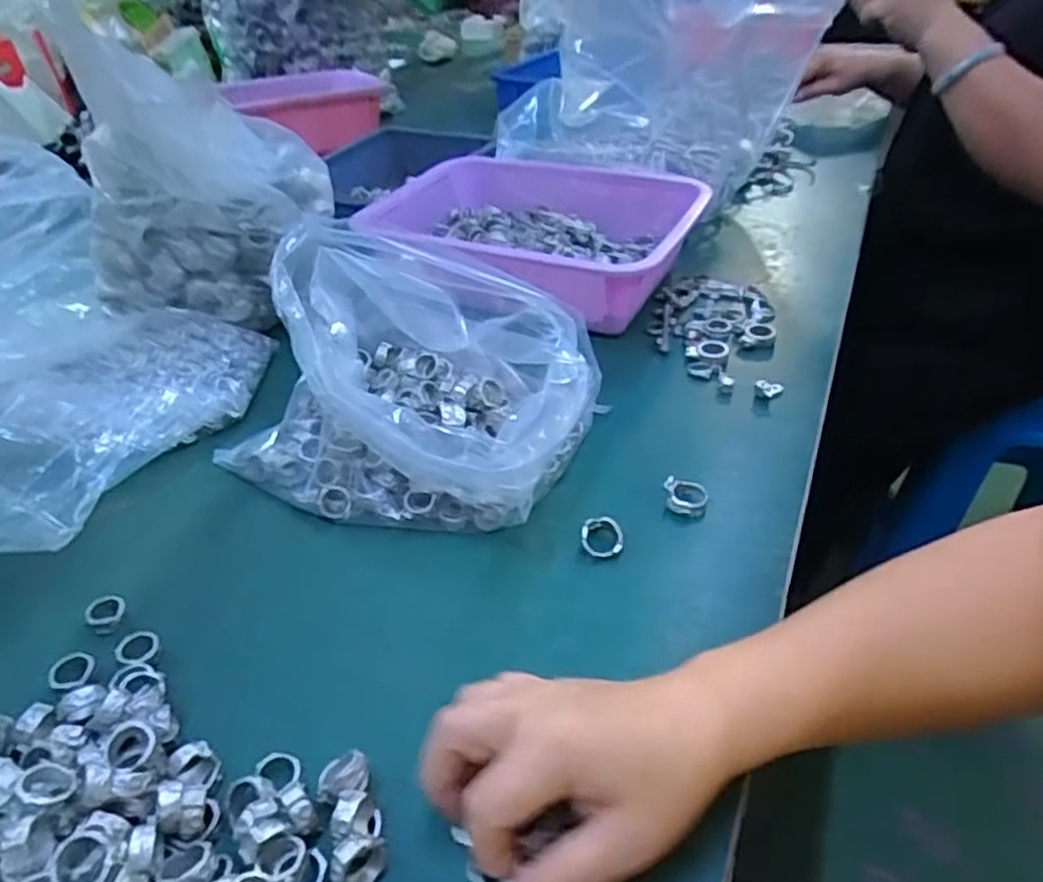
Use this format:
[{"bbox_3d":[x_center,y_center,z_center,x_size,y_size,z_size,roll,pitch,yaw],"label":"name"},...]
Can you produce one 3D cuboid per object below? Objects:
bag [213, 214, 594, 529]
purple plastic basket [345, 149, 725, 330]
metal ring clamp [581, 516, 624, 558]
[{"bbox_3d":[-0.075,-0.049,0.498,0.254,0.122,0.173,14,41,18],"label":"bag"},{"bbox_3d":[0.014,-0.202,0.721,0.311,0.082,0.215,19,43,24],"label":"purple plastic basket"},{"bbox_3d":[0.050,0.059,0.452,0.025,0.012,0.024,3,39,6],"label":"metal ring clamp"}]

